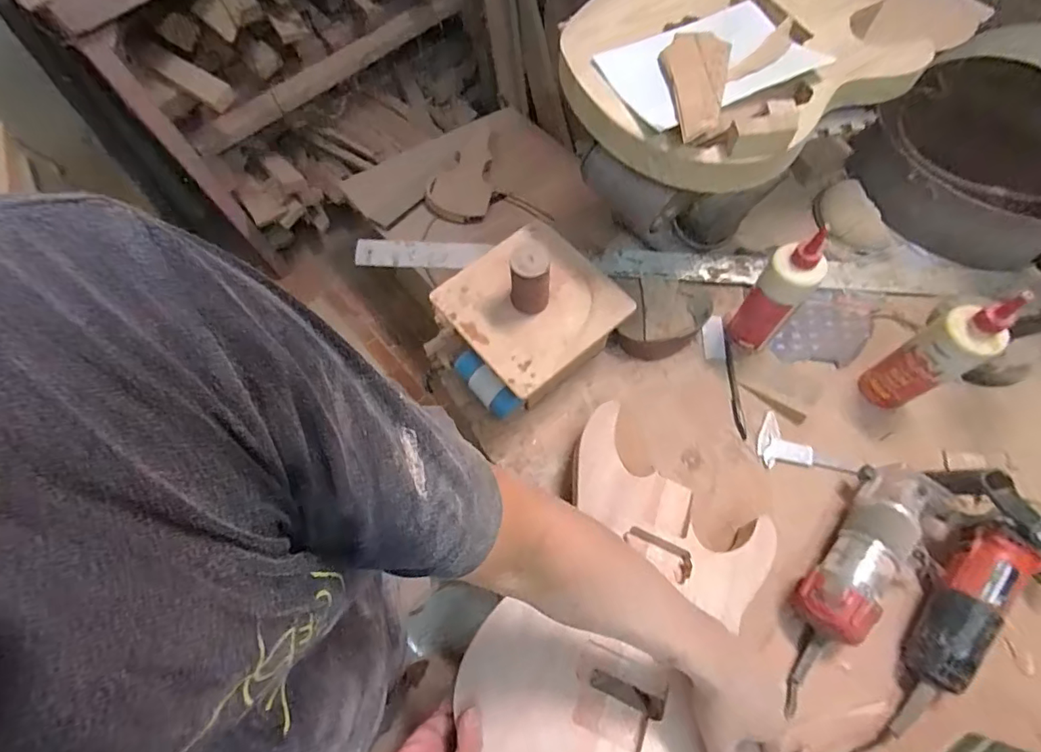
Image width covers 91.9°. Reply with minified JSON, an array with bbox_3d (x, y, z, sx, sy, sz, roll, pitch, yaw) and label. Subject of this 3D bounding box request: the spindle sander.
[{"bbox_3d":[0.002,-0.087,0.678,0.221,0.201,0.203,-38,72,-12],"label":"spindle sander"}]

